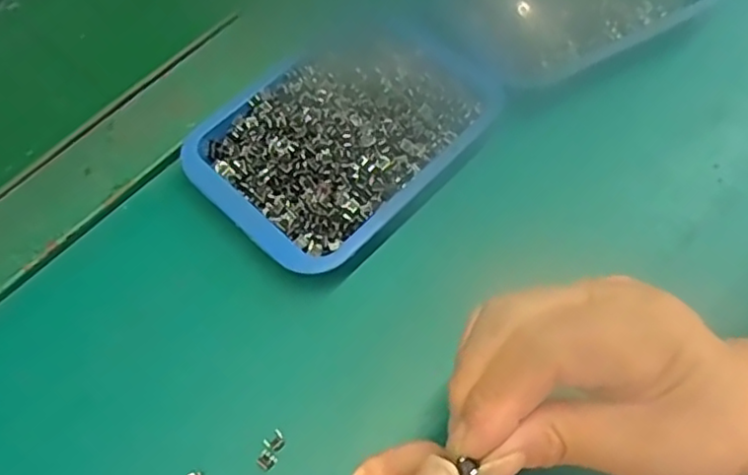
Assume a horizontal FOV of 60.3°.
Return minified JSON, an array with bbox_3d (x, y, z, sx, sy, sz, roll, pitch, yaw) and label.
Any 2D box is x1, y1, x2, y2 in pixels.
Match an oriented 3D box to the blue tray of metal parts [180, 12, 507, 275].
[{"bbox_3d":[-0.020,-0.055,0.354,0.145,0.038,0.116,-42,69,-16],"label":"blue tray of metal parts"}]

